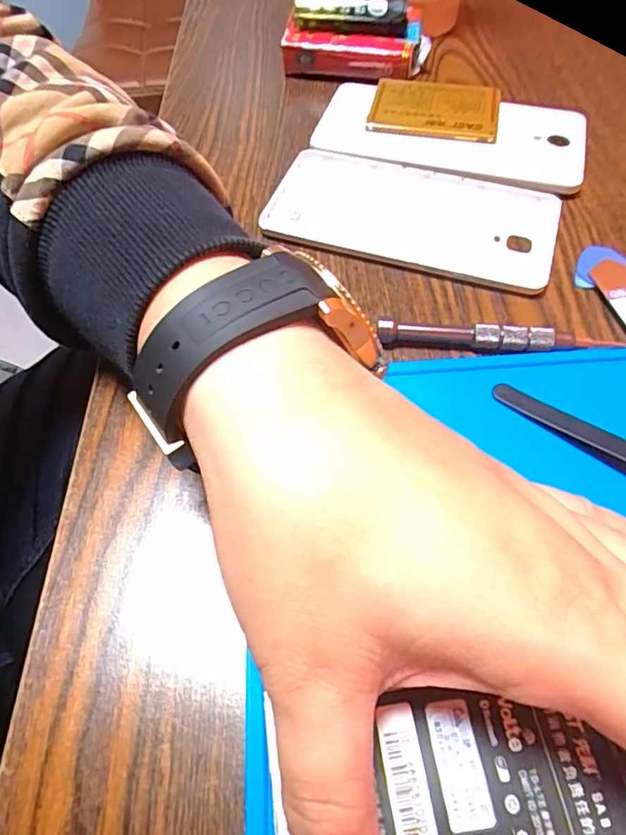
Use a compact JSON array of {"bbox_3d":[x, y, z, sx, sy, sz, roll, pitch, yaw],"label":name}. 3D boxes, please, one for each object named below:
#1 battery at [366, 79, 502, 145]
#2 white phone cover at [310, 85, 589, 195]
[{"bbox_3d":[0.071,-0.180,0.300,0.071,0.008,0.050,11,64,10],"label":"battery"},{"bbox_3d":[0.080,-0.166,0.299,0.148,0.011,0.071,16,61,11],"label":"white phone cover"}]

